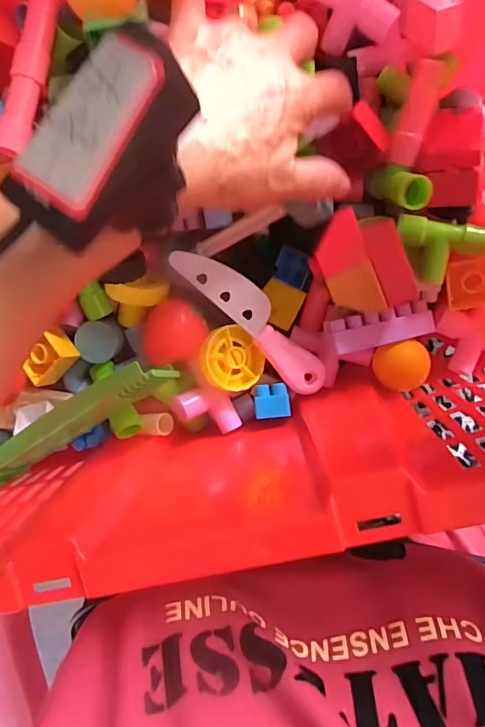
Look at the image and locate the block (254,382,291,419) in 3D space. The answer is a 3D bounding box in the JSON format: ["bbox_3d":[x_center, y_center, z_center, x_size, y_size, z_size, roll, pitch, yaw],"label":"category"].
[{"bbox_3d":[0.020,0.025,0.330,0.023,0.010,0.021,-7,96,7],"label":"block"}]

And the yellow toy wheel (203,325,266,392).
[{"bbox_3d":[-0.005,-0.003,0.333,0.037,0.018,0.044,-40,91,9],"label":"yellow toy wheel"}]

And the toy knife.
[{"bbox_3d":[0.008,-0.031,0.323,0.028,0.016,0.125,-44,91,9],"label":"toy knife"}]

